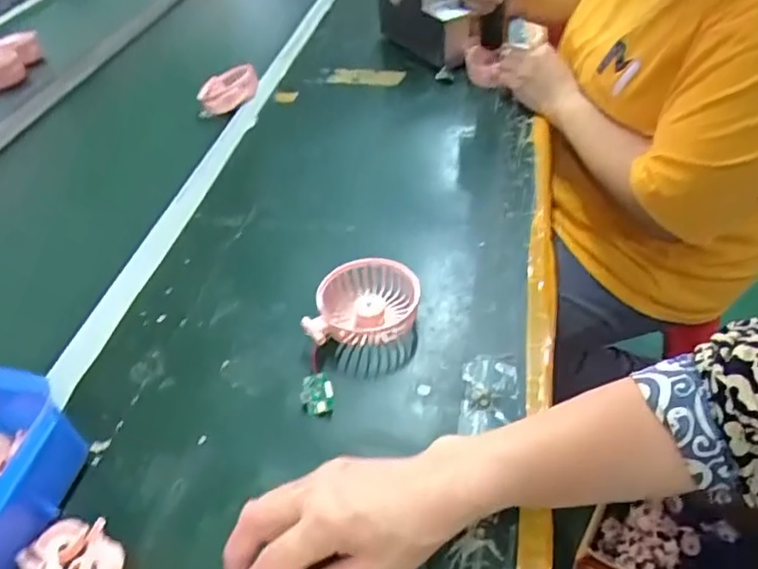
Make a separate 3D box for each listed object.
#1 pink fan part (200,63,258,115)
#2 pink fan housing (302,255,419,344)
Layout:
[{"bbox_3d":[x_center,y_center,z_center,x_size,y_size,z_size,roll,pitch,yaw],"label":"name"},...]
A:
[{"bbox_3d":[-0.227,-0.294,0.908,0.118,0.052,0.020,-18,32,33],"label":"pink fan part"},{"bbox_3d":[-0.015,0.019,0.547,0.104,0.041,0.082,-11,43,-4],"label":"pink fan housing"}]

